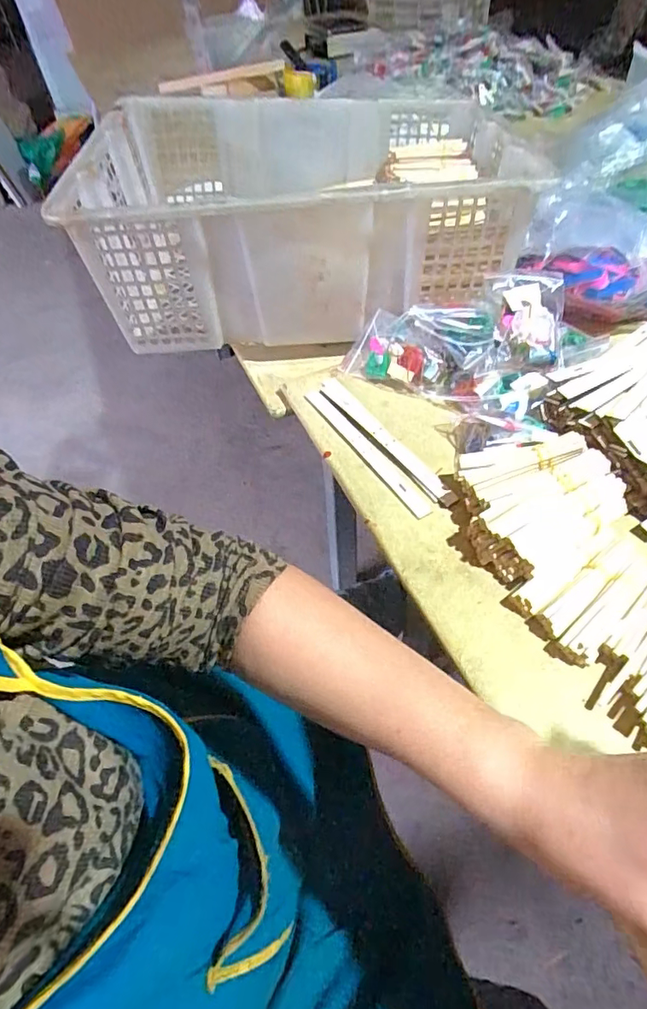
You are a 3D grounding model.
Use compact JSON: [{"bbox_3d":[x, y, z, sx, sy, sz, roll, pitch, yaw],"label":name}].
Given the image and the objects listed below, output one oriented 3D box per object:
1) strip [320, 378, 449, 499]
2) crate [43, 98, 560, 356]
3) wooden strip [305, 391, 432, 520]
[{"bbox_3d":[0.056,-0.072,0.512,0.022,0.007,0.190,-32,59,-16],"label":"strip"},{"bbox_3d":[-0.023,-0.373,0.644,0.456,0.160,0.409,-1,51,4],"label":"crate"},{"bbox_3d":[0.039,-0.056,0.499,0.017,0.006,0.194,-27,54,-16],"label":"wooden strip"}]

